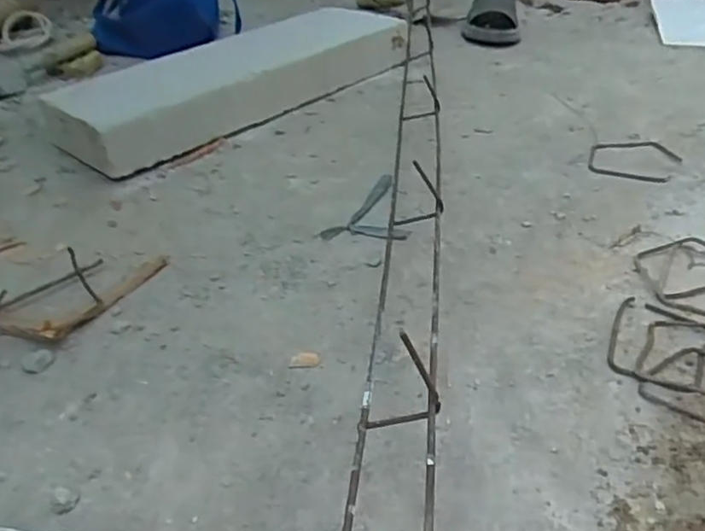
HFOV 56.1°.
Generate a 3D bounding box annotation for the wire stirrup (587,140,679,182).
[{"bbox_3d":[0.369,-0.142,0.867,0.110,0.005,0.112,12,38,20],"label":"wire stirrup"}]

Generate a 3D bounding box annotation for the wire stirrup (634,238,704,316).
[{"bbox_3d":[0.338,0.008,0.662,0.105,0.007,0.115,20,42,28],"label":"wire stirrup"}]

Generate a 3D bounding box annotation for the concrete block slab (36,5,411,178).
[{"bbox_3d":[-0.177,-0.300,1.063,0.568,0.083,0.212,-30,44,-32],"label":"concrete block slab"}]

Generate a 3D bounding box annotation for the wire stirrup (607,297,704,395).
[{"bbox_3d":[0.281,0.069,0.581,0.105,0.010,0.109,19,41,27],"label":"wire stirrup"}]

